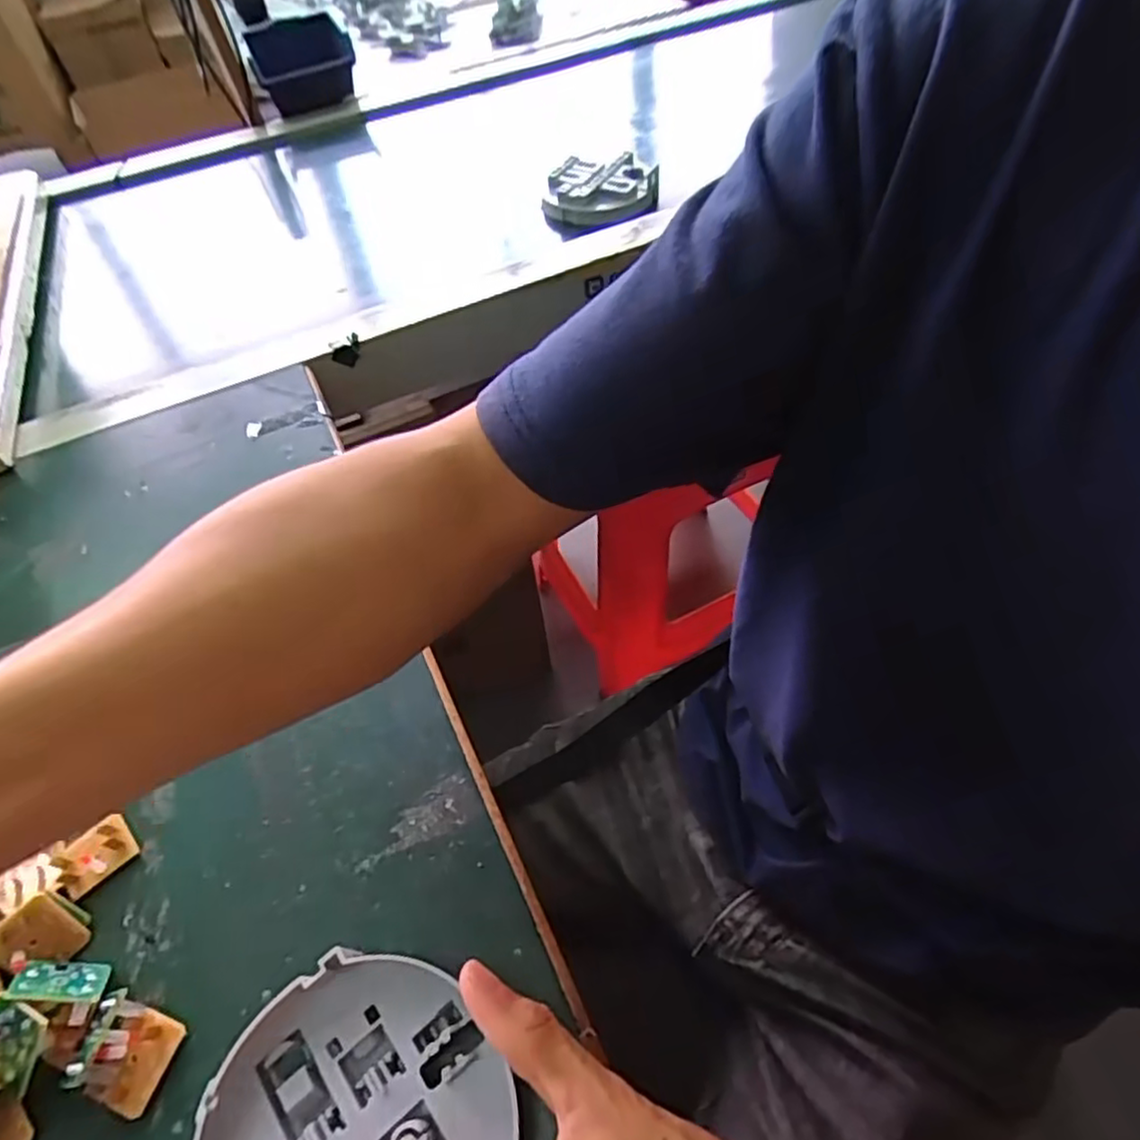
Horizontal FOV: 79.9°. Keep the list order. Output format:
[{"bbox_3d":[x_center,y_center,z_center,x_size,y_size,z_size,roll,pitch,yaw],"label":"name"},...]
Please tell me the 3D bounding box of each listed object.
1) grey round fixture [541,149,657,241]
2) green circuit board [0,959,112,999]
[{"bbox_3d":[0.029,-0.347,0.630,0.100,0.037,0.083,5,55,9],"label":"grey round fixture"},{"bbox_3d":[-0.197,0.159,0.263,0.030,0.025,0.004,19,91,-19],"label":"green circuit board"}]

